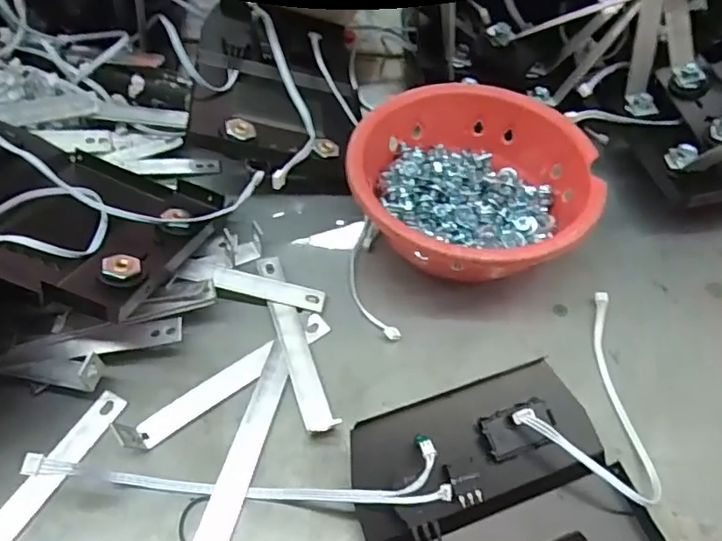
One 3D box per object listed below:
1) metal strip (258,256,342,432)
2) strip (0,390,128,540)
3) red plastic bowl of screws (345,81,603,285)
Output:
[{"bbox_3d":[-0.047,0.044,0.391,0.020,0.012,0.138,-17,56,-13],"label":"metal strip"},{"bbox_3d":[-0.190,0.129,0.326,0.020,0.024,0.144,26,57,17],"label":"strip"},{"bbox_3d":[0.080,-0.060,0.429,0.166,0.076,0.167,1,53,-1],"label":"red plastic bowl of screws"}]

